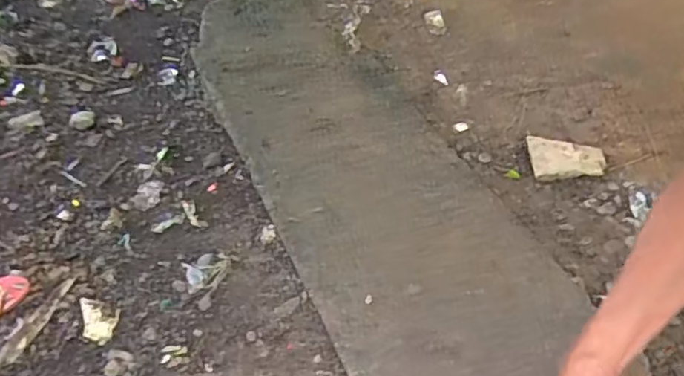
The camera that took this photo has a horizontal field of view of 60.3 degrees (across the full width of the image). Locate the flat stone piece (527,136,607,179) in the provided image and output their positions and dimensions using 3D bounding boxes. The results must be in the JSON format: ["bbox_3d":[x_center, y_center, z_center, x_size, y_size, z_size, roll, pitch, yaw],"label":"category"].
[{"bbox_3d":[0.585,-0.077,1.536,0.184,0.034,0.133,0,47,7],"label":"flat stone piece"}]

